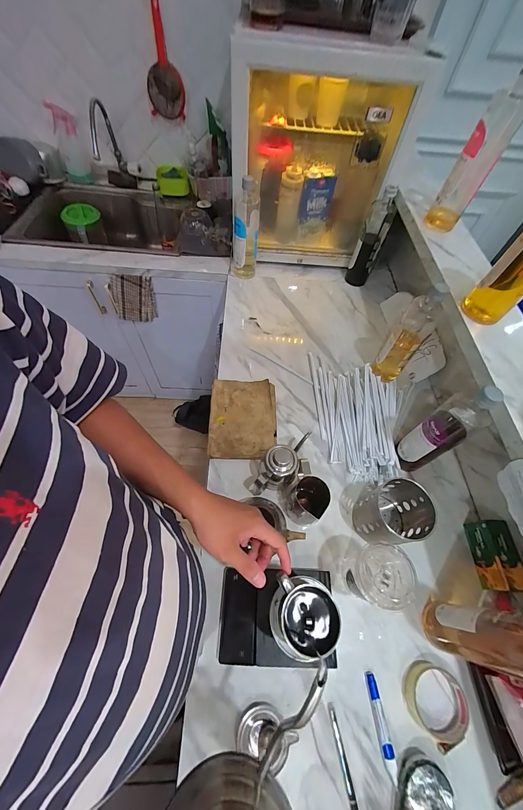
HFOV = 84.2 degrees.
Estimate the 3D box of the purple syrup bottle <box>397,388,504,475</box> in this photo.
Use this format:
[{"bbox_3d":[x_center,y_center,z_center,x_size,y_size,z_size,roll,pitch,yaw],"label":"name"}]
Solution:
[{"bbox_3d":[0.335,0.047,0.541,0.070,0.241,0.070,-25,63,-16],"label":"purple syrup bottle"}]

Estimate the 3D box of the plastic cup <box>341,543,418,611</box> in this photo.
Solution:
[{"bbox_3d":[0.184,0.278,0.478,0.088,0.132,0.083,-38,67,-22],"label":"plastic cup"}]

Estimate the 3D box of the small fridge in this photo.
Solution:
[{"bbox_3d":[0.163,-0.732,0.870,0.445,0.464,0.383,7,59,2],"label":"small fridge"}]

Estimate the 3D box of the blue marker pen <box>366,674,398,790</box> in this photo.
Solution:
[{"bbox_3d":[0.178,0.476,0.430,0.016,0.013,0.112,-4,59,-5],"label":"blue marker pen"}]

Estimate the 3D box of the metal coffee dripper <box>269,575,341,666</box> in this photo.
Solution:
[{"bbox_3d":[0.054,0.275,0.380,0.080,0.049,0.085,1,59,-2],"label":"metal coffee dripper"}]

